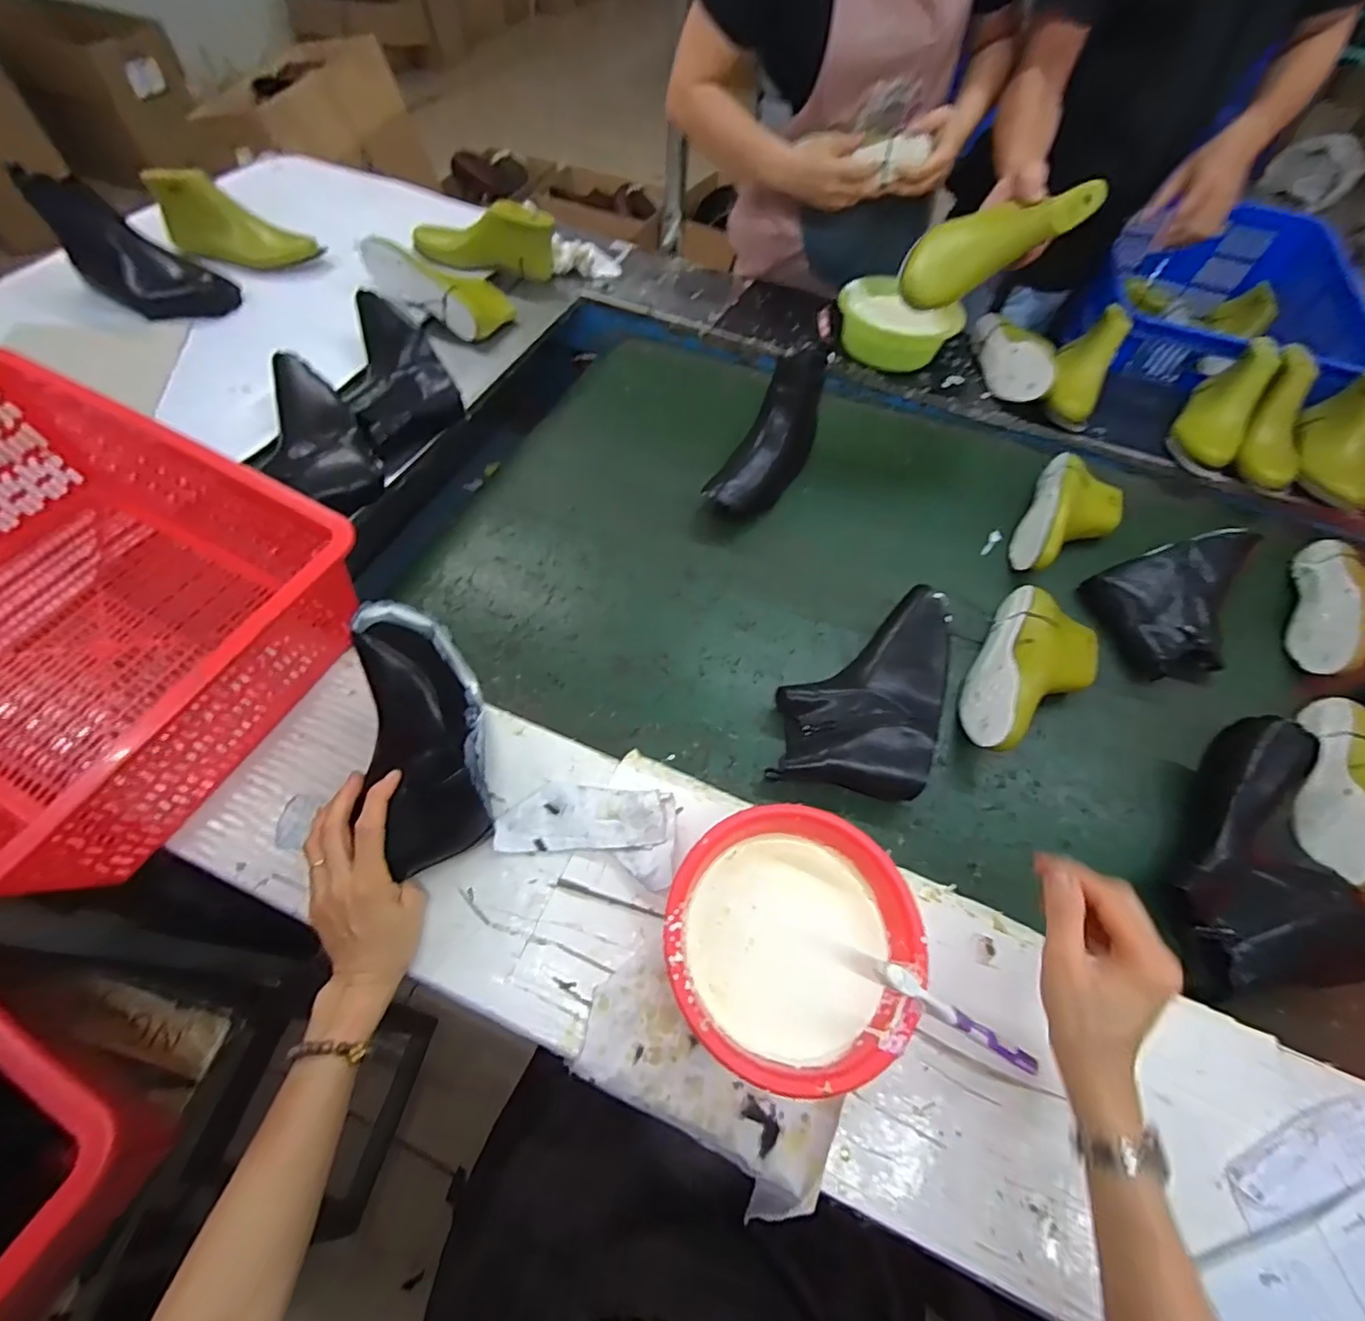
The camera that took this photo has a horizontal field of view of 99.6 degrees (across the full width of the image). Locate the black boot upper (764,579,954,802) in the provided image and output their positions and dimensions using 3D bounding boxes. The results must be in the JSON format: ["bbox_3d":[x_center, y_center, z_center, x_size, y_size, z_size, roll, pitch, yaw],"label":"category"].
[{"bbox_3d":[0.199,0.029,0.632,0.160,0.059,0.260,22,60,11],"label":"black boot upper"}]

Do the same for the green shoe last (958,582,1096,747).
[{"bbox_3d":[0.383,0.021,0.633,0.111,0.078,0.224,30,62,15],"label":"green shoe last"}]

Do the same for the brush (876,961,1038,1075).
[{"bbox_3d":[0.205,0.265,0.426,0.171,0.013,0.016,38,59,-16],"label":"brush"}]

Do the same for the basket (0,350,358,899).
[{"bbox_3d":[-0.575,-0.037,0.525,0.469,0.170,0.367,25,61,12],"label":"basket"}]

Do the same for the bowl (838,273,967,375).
[{"bbox_3d":[0.346,-0.544,0.942,0.192,0.058,0.154,24,61,12],"label":"bowl"}]

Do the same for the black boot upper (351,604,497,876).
[{"bbox_3d":[-0.225,0.059,0.507,0.078,0.099,0.228,-14,73,-10],"label":"black boot upper"}]

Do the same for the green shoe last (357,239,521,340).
[{"bbox_3d":[-0.390,-0.597,0.911,0.211,0.085,0.143,36,64,17],"label":"green shoe last"}]

